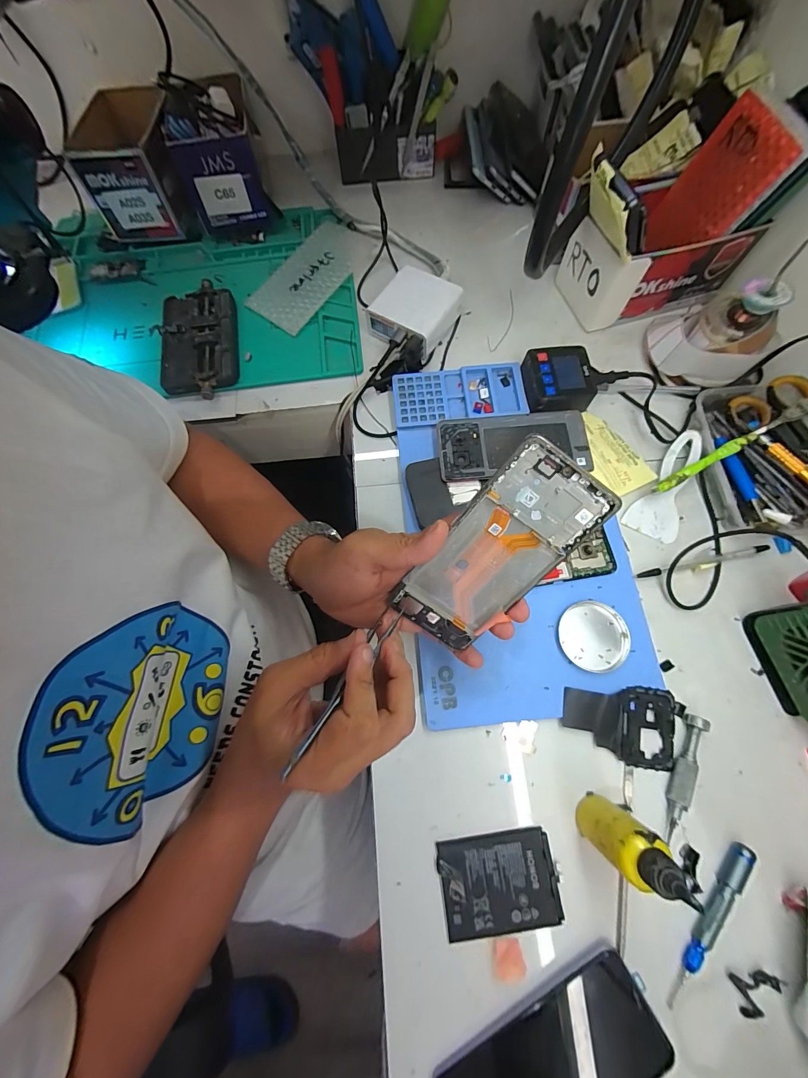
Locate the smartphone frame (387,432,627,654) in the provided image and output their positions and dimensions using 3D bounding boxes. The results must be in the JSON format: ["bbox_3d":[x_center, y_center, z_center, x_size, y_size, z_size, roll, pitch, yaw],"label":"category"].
[{"bbox_3d":[0.064,0.011,0.264,0.073,0.007,0.157,34,116,-8],"label":"smartphone frame"}]

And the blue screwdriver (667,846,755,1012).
[{"bbox_3d":[0.239,0.300,0.294,0.015,0.014,0.127,38,78,12],"label":"blue screwdriver"}]

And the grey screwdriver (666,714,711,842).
[{"bbox_3d":[0.239,0.202,0.321,0.015,0.017,0.102,24,75,9],"label":"grey screwdriver"}]

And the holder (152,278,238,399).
[{"bbox_3d":[-0.261,-0.248,0.473,0.097,0.023,0.169,-12,73,-2],"label":"holder"}]

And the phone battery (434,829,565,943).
[{"bbox_3d":[0.078,0.280,0.305,0.094,0.006,0.065,-8,73,-1],"label":"phone battery"}]

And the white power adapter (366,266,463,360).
[{"bbox_3d":[0.010,-0.283,0.461,0.090,0.036,0.093,33,77,11],"label":"white power adapter"}]

